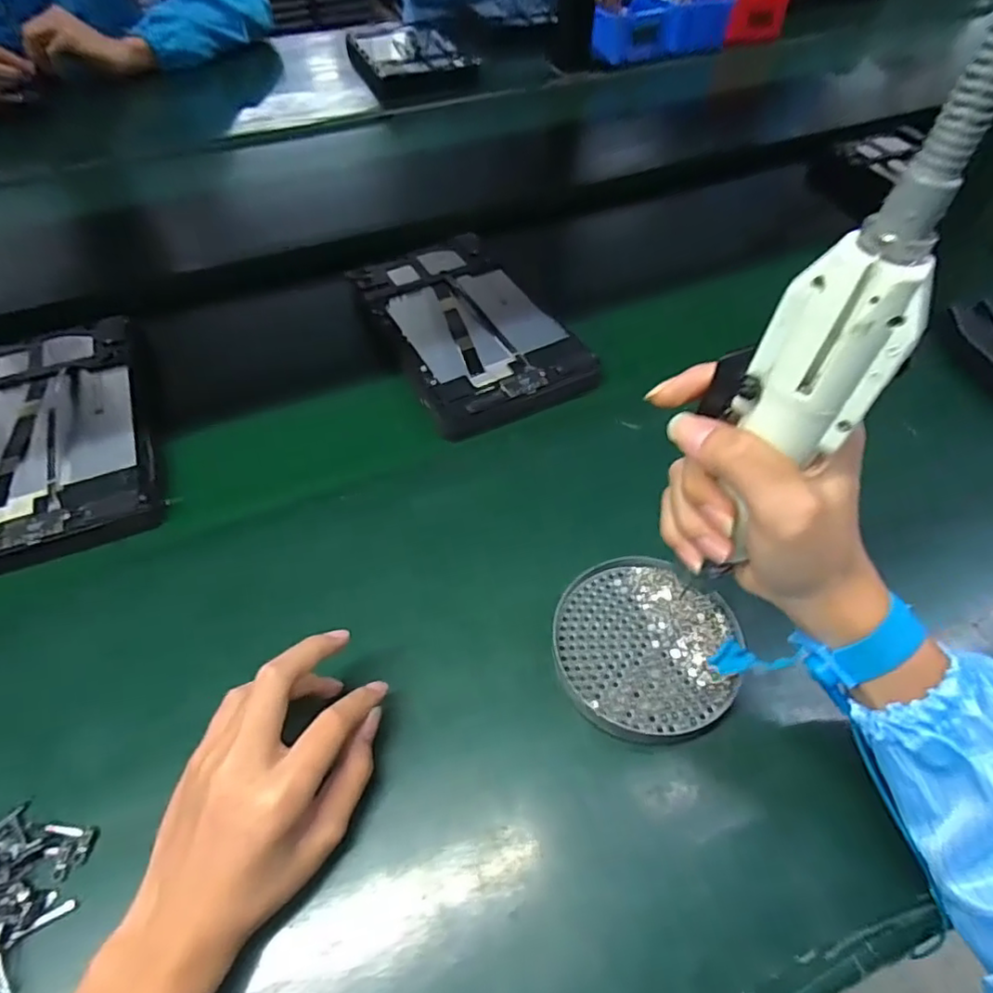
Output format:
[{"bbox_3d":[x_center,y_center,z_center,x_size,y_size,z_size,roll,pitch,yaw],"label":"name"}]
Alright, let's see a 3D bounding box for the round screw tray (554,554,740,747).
[{"bbox_3d":[0.092,0.093,0.381,0.106,0.024,0.114,-1,50,1],"label":"round screw tray"}]

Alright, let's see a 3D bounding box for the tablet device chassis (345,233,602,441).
[{"bbox_3d":[-0.032,-0.167,0.565,0.154,0.011,0.261,-25,59,-18],"label":"tablet device chassis"}]

